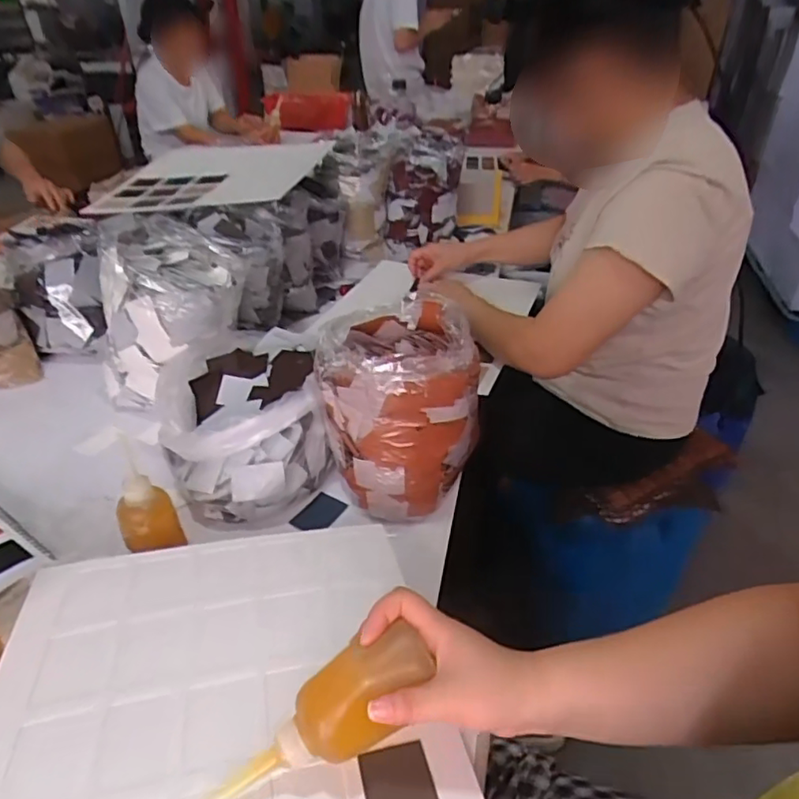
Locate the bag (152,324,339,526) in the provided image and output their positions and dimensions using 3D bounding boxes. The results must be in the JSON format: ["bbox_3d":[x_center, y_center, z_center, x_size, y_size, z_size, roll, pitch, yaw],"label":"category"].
[{"bbox_3d":[-0.214,0.023,0.808,0.202,0.134,0.287,-10,36,-11],"label":"bag"}]

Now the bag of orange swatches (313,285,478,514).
[{"bbox_3d":[0.002,0.003,0.749,0.187,0.206,0.185,-26,42,-31],"label":"bag of orange swatches"}]

